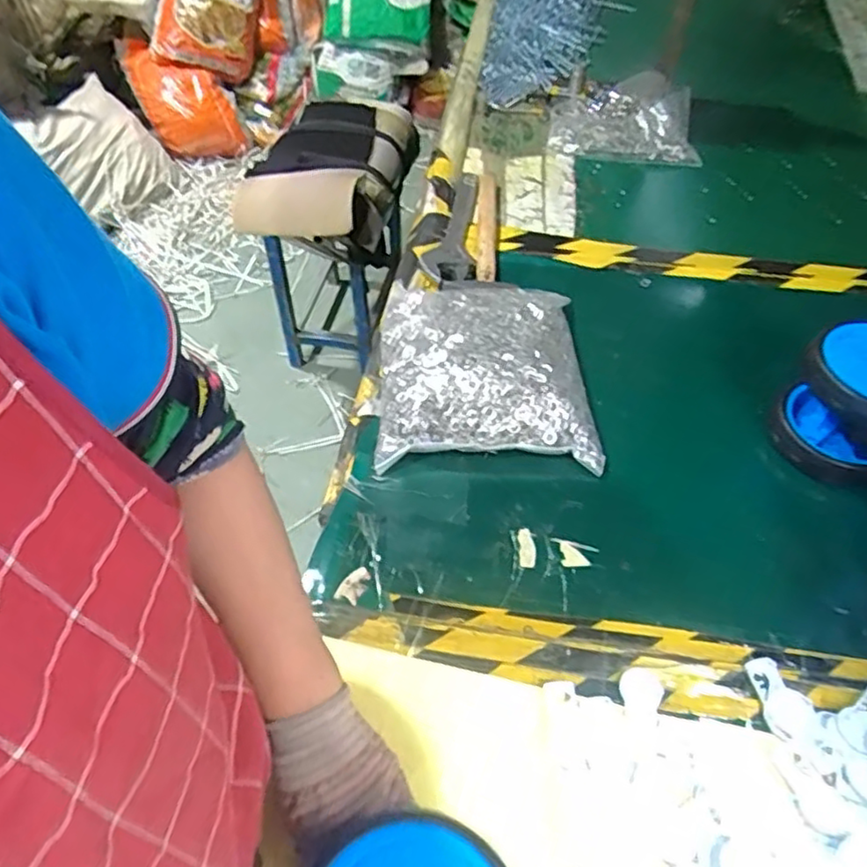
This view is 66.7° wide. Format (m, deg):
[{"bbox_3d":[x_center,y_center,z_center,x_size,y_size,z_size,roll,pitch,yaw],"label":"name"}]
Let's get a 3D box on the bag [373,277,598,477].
[{"bbox_3d":[0.055,-0.084,0.758,0.233,0.072,0.277,0,52,-2],"label":"bag"}]

